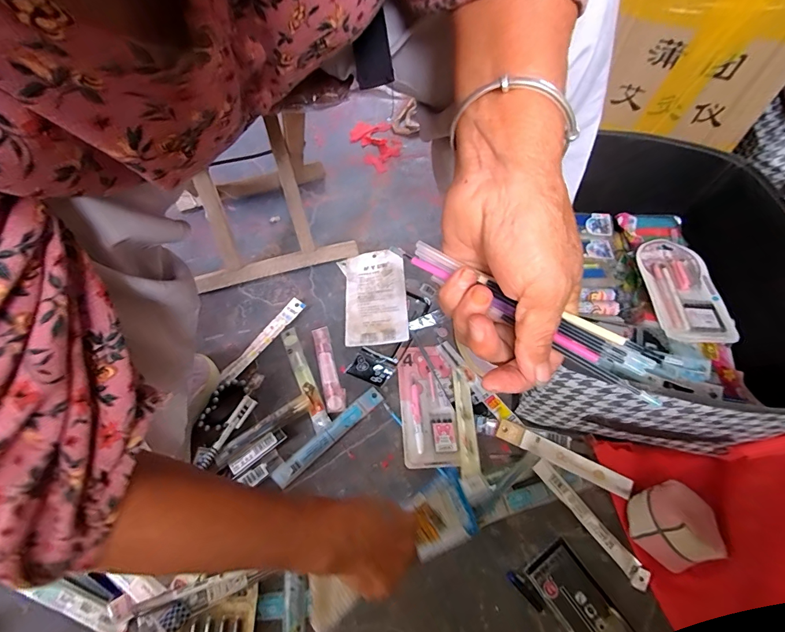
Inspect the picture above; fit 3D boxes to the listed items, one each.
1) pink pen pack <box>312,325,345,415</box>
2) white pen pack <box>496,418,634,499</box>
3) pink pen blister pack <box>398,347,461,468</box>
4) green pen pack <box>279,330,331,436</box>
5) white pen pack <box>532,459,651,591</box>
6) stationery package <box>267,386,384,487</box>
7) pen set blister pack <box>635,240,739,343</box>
[{"bbox_3d":[-0.095,0.076,0.560,0.028,0.005,0.135,-14,60,-10],"label":"pink pen pack"},{"bbox_3d":[0.225,0.187,0.502,0.174,0.010,0.026,24,61,12],"label":"white pen pack"},{"bbox_3d":[0.050,0.122,0.536,0.077,0.009,0.173,-2,59,-3],"label":"pink pen blister pack"},{"bbox_3d":[-0.130,0.089,0.554,0.024,0.008,0.168,-22,62,-15],"label":"green pen pack"},{"bbox_3d":[0.243,0.251,0.467,0.023,0.008,0.166,-32,65,-20],"label":"white pen pack"},{"bbox_3d":[-0.083,0.158,0.508,0.172,0.011,0.024,-39,67,-23],"label":"stationery package"},{"bbox_3d":[0.438,-0.045,0.576,0.111,0.013,0.181,-1,62,3],"label":"pen set blister pack"}]

